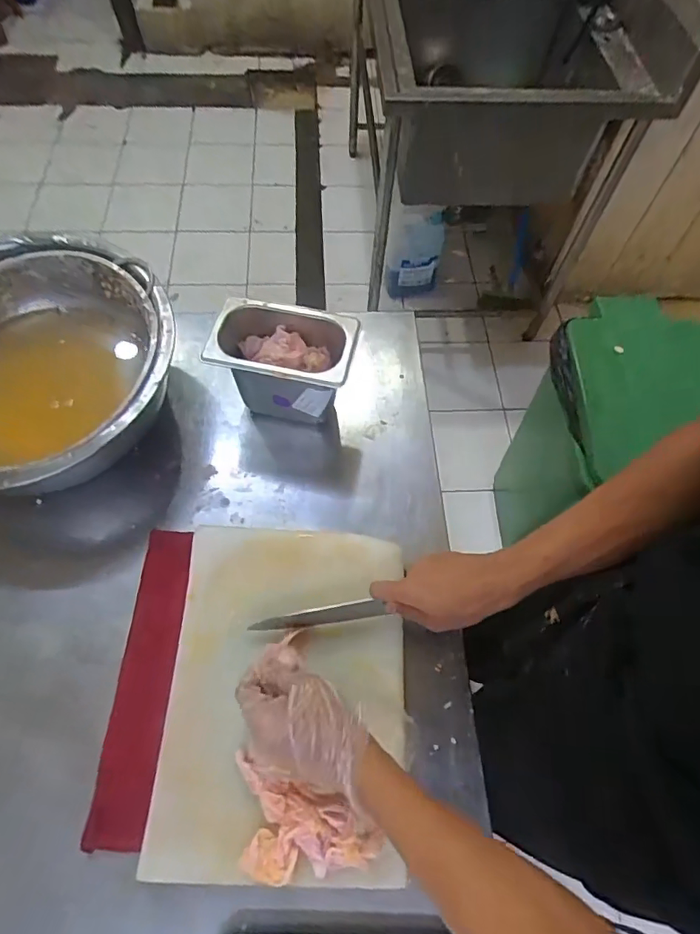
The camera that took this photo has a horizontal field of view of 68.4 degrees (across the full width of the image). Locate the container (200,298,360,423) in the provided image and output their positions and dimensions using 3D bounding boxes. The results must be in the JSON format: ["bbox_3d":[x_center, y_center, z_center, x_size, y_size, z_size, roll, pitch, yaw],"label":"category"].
[{"bbox_3d":[-0.081,-0.126,0.667,0.165,0.134,0.103,13,63,4],"label":"container"}]

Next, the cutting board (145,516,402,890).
[{"bbox_3d":[-0.071,0.230,0.554,0.252,0.029,0.344,0,61,5],"label":"cutting board"}]

